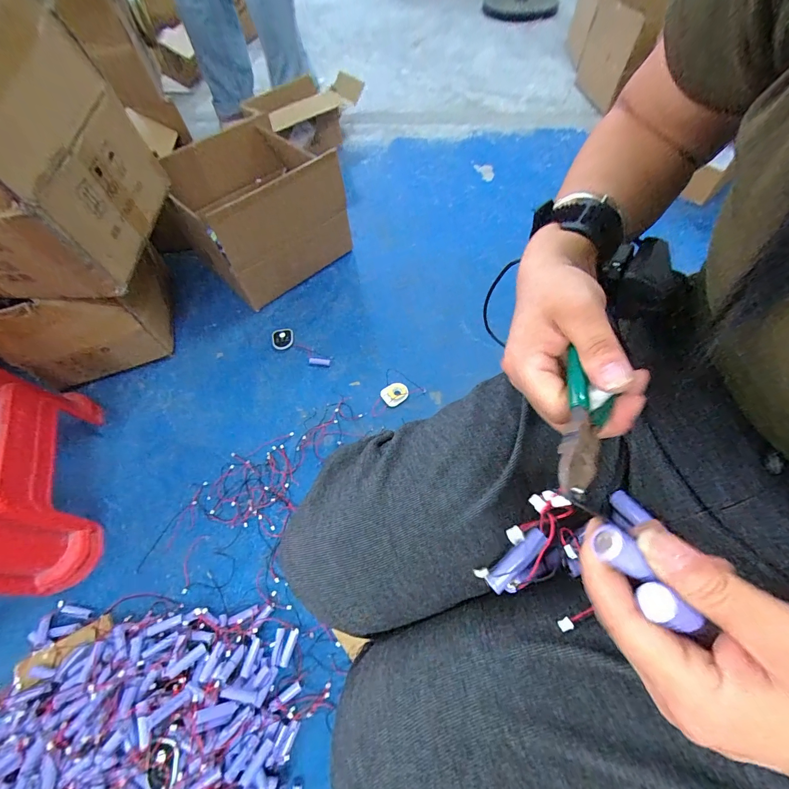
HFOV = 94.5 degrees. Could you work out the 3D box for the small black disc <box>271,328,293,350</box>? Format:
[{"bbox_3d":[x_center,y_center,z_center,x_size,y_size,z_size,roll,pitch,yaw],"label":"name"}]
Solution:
[{"bbox_3d":[-0.277,-0.138,0.905,0.053,0.015,0.054,-1,59,2],"label":"small black disc"}]

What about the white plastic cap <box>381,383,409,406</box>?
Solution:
[{"bbox_3d":[0.000,-0.003,0.813,0.061,0.007,0.057,-30,62,-15],"label":"white plastic cap"}]

